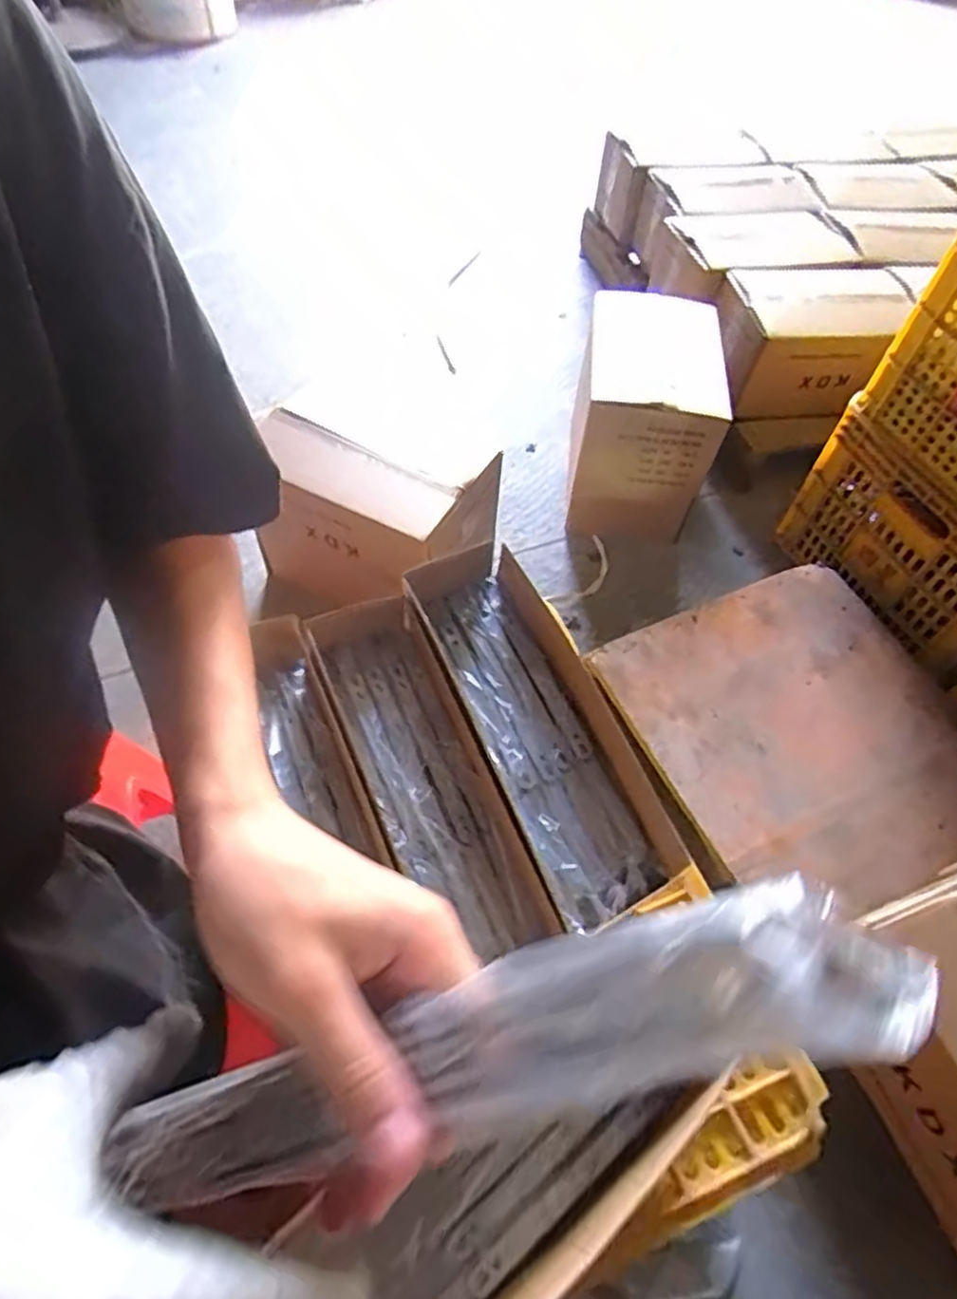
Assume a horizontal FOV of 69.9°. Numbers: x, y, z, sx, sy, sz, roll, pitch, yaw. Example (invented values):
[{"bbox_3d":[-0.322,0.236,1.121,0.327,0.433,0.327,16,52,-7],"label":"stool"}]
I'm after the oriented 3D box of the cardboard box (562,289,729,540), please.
[{"bbox_3d":[0.292,-0.426,1.272,0.232,0.308,0.346,8,58,1],"label":"cardboard box"}]

